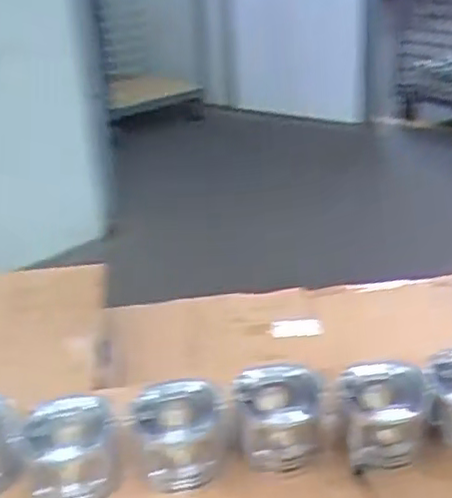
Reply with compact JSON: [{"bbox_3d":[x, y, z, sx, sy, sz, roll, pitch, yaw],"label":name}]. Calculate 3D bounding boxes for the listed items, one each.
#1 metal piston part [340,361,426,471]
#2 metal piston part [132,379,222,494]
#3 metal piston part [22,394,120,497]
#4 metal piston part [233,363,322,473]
[{"bbox_3d":[0.198,0.212,0.834,0.111,0.086,0.106,-1,26,6],"label":"metal piston part"},{"bbox_3d":[-0.059,0.231,0.808,0.112,0.087,0.109,-7,26,-7],"label":"metal piston part"},{"bbox_3d":[-0.185,0.246,0.782,0.110,0.092,0.104,-11,26,-15],"label":"metal piston part"},{"bbox_3d":[0.065,0.215,0.831,0.113,0.087,0.112,-6,26,-5],"label":"metal piston part"}]

